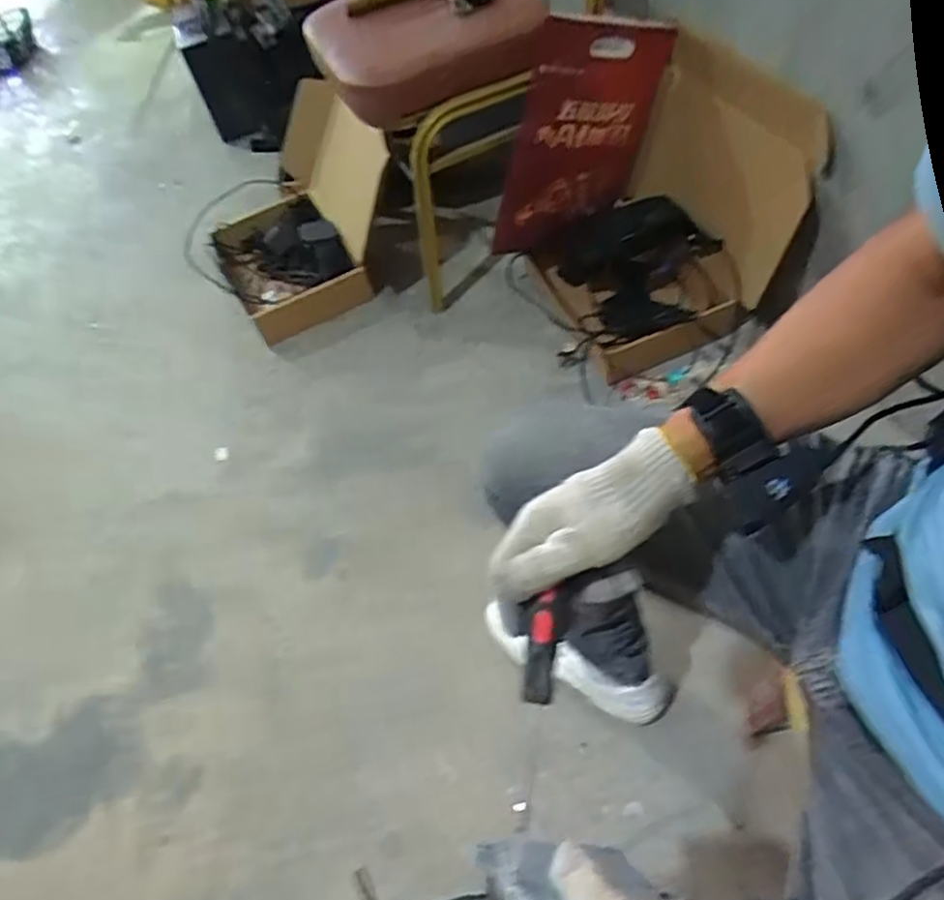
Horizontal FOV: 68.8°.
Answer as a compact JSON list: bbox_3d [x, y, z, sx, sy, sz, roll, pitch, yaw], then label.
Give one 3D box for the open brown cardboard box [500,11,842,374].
[{"bbox_3d":[0.311,-0.412,1.178,0.351,0.438,0.414,-32,55,-14],"label":"open brown cardboard box"}]

